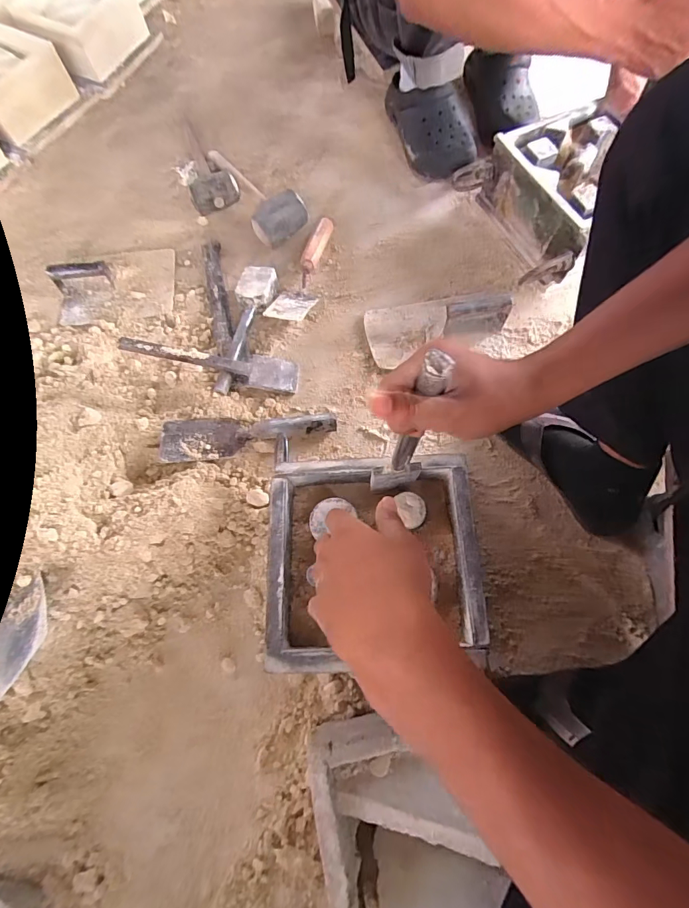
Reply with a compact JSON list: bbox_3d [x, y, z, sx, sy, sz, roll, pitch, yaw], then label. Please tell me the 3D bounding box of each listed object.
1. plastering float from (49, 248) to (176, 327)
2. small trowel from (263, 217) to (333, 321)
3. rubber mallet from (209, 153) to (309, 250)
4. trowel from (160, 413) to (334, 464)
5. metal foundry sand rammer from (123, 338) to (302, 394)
[{"bbox_3d":[-0.429,-0.328,0.757,0.201,0.054,0.161,-8,72,-2],"label":"plastering float"},{"bbox_3d":[-0.067,-0.336,0.745,0.071,0.041,0.256,20,74,7],"label":"small trowel"},{"bbox_3d":[-0.172,-0.541,0.812,0.107,0.059,0.271,-26,74,-7],"label":"rubber mallet"},{"bbox_3d":[-0.147,-0.032,0.644,0.262,0.038,0.068,-8,72,-2],"label":"trowel"},{"bbox_3d":[-0.209,-0.146,0.658,0.268,0.019,0.055,9,72,-15],"label":"metal foundry sand rammer"}]

